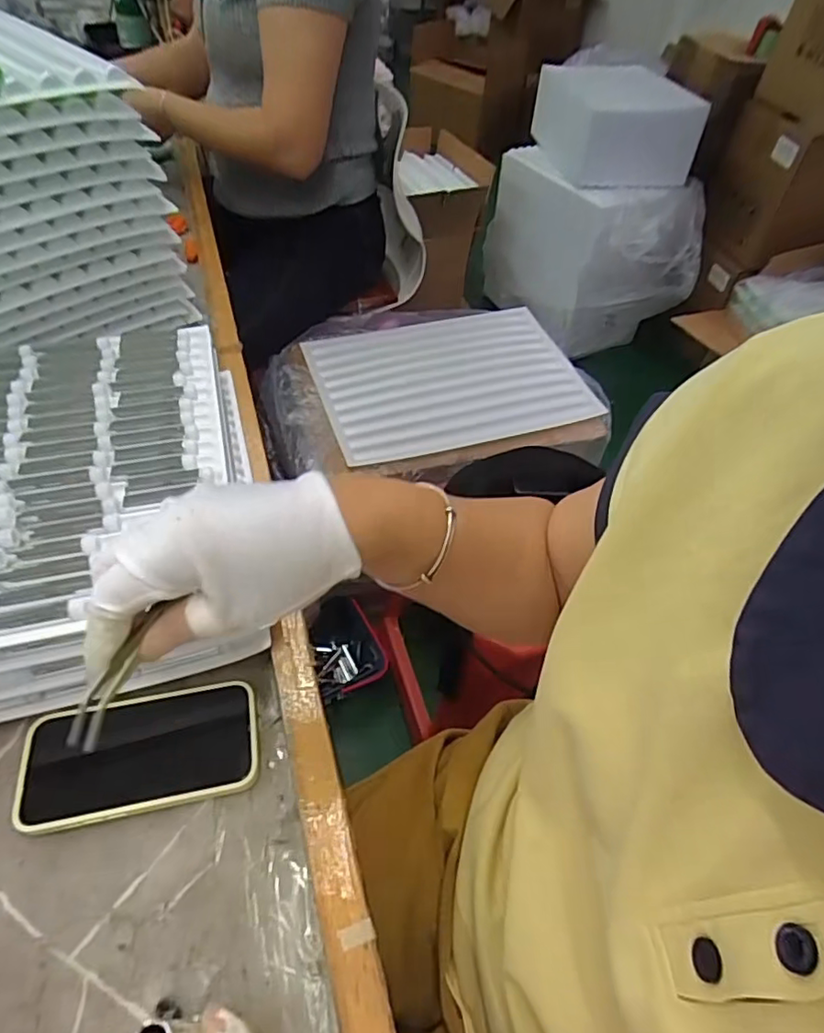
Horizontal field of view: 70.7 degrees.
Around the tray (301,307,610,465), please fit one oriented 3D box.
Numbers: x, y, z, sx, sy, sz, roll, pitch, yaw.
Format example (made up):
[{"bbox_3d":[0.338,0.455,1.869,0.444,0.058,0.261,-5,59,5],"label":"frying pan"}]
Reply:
[{"bbox_3d":[0.068,-0.250,1.035,0.459,0.014,0.330,-13,55,-14],"label":"tray"}]

